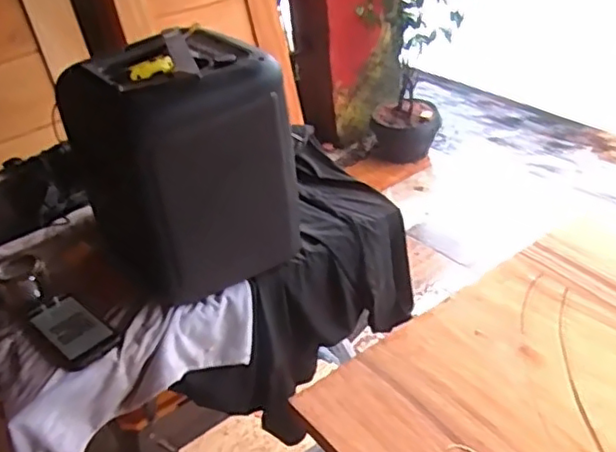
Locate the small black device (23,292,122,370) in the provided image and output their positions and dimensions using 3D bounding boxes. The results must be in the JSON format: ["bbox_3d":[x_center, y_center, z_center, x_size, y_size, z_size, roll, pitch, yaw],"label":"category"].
[{"bbox_3d":[-0.349,0.146,0.908,0.177,0.019,0.086,25,44,39],"label":"small black device"}]

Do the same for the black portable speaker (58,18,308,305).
[{"bbox_3d":[-0.190,-0.100,0.932,0.243,0.318,0.286,-24,37,-25],"label":"black portable speaker"}]

